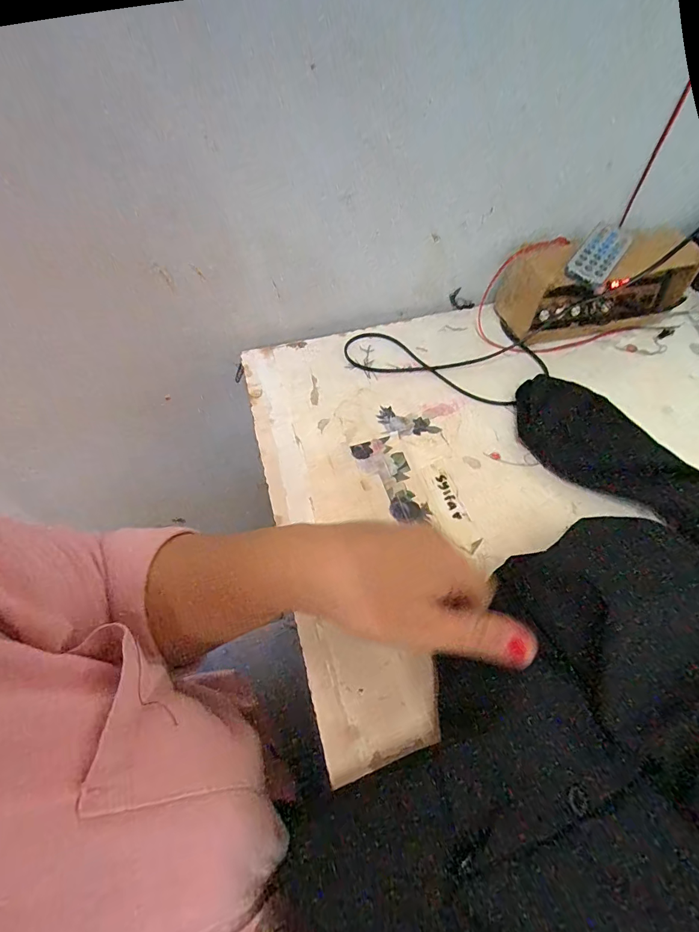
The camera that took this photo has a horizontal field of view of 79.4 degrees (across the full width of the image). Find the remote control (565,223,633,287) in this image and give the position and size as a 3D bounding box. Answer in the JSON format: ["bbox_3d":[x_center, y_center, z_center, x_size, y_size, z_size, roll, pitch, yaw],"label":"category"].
[{"bbox_3d":[0.251,-0.213,0.421,0.037,0.007,0.083,36,75,14],"label":"remote control"}]

